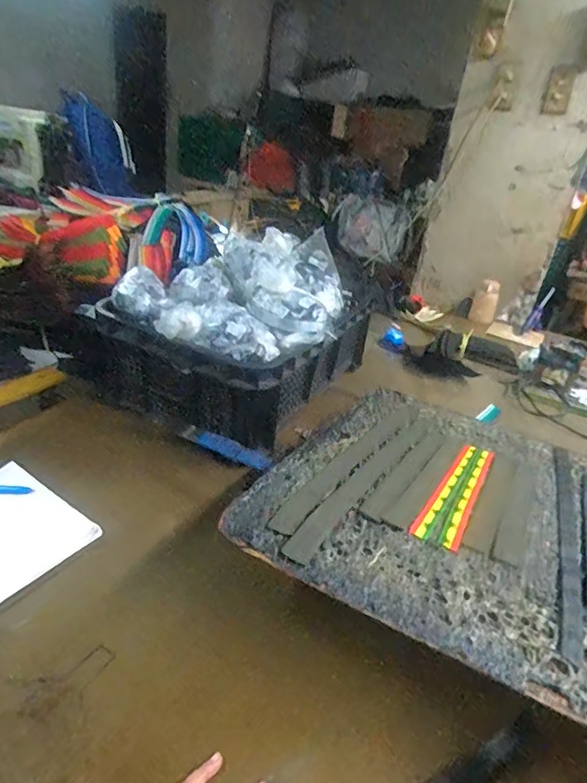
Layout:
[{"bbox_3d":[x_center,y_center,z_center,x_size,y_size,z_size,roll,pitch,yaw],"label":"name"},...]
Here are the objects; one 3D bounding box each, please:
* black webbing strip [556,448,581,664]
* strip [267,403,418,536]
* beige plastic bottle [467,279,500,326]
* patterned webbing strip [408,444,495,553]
[{"bbox_3d":[0.322,0.151,0.567,0.019,0.005,0.449,19,23,23],"label":"black webbing strip"},{"bbox_3d":[0.096,0.082,0.669,0.035,0.009,0.444,21,24,25],"label":"strip"},{"bbox_3d":[0.672,-0.308,1.683,0.085,0.157,0.062,17,29,16],"label":"beige plastic bottle"},{"bbox_3d":[0.210,0.120,0.607,0.049,0.004,0.271,19,24,25],"label":"patterned webbing strip"}]

